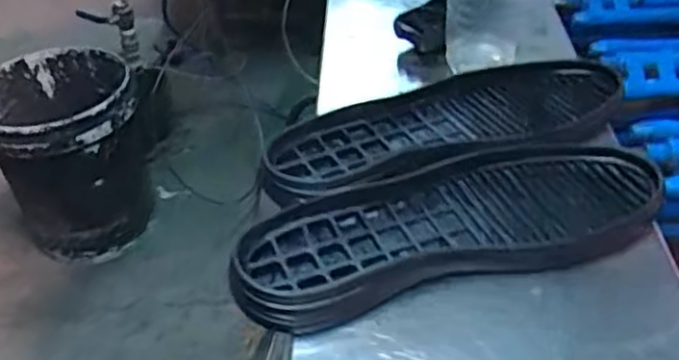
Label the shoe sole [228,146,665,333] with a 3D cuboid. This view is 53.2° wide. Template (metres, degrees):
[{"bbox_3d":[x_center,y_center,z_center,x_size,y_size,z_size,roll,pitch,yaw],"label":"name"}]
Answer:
[{"bbox_3d":[0.071,0.028,0.436,0.274,0.027,0.099,-12,39,-8],"label":"shoe sole"}]

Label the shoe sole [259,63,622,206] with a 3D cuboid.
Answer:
[{"bbox_3d":[0.079,-0.043,0.516,0.281,0.027,0.112,-14,39,-10],"label":"shoe sole"}]

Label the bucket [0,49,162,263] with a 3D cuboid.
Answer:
[{"bbox_3d":[-0.553,-0.054,1.453,0.315,0.348,0.350,-17,40,-13],"label":"bucket"}]

